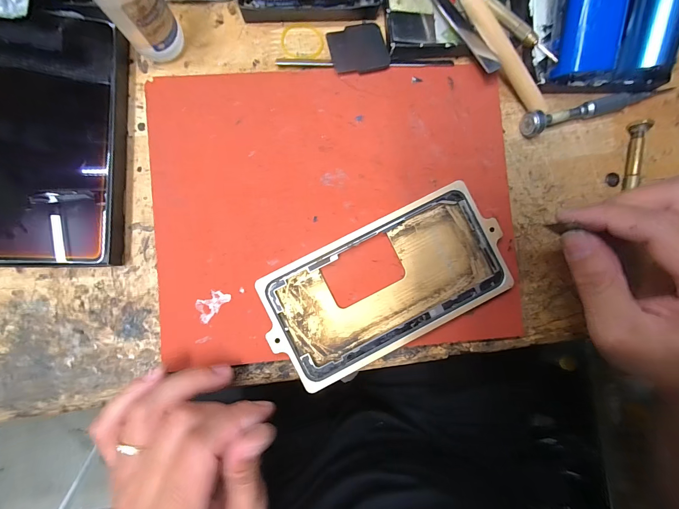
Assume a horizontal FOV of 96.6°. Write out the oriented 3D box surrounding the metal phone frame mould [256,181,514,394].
[{"bbox_3d":[0.034,0.021,0.213,0.166,0.009,0.087,-27,90,-4],"label":"metal phone frame mould"}]

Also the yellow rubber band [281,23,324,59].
[{"bbox_3d":[-0.027,-0.157,0.222,0.031,0.004,0.026,-5,88,-4],"label":"yellow rubber band"}]

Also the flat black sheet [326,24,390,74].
[{"bbox_3d":[0.013,-0.150,0.218,0.040,0.004,0.038,-15,89,-4],"label":"flat black sheet"}]

